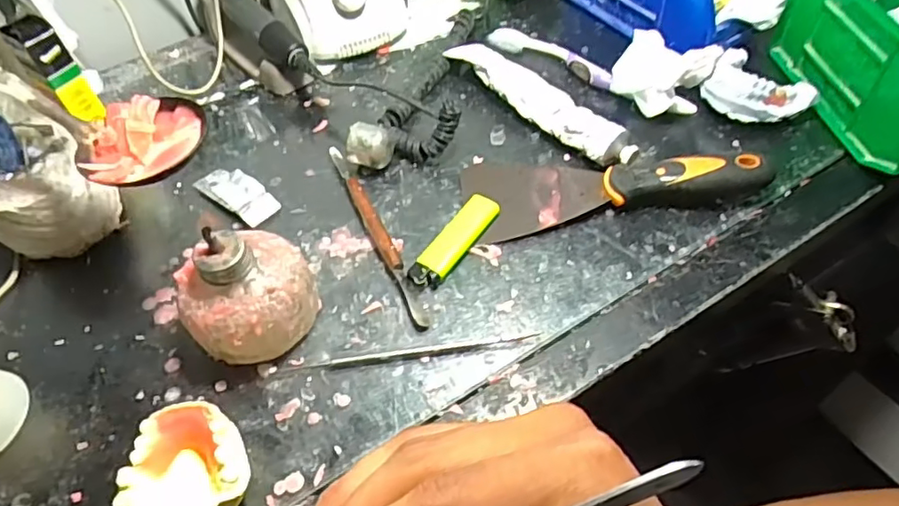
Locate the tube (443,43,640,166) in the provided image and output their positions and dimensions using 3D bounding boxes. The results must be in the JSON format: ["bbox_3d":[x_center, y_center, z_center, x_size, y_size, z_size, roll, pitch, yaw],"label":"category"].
[{"bbox_3d":[0.069,-0.116,0.473,0.029,0.028,0.180,-37,60,-21],"label":"tube"}]

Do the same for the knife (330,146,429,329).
[{"bbox_3d":[-0.051,-0.018,0.420,0.011,0.011,0.171,-22,55,-12],"label":"knife"}]

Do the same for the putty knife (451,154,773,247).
[{"bbox_3d":[0.110,-0.056,0.425,0.196,0.031,0.072,-8,54,-2],"label":"putty knife"}]

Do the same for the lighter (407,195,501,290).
[{"bbox_3d":[0.003,-0.008,0.423,0.025,0.014,0.084,29,60,22],"label":"lighter"}]

